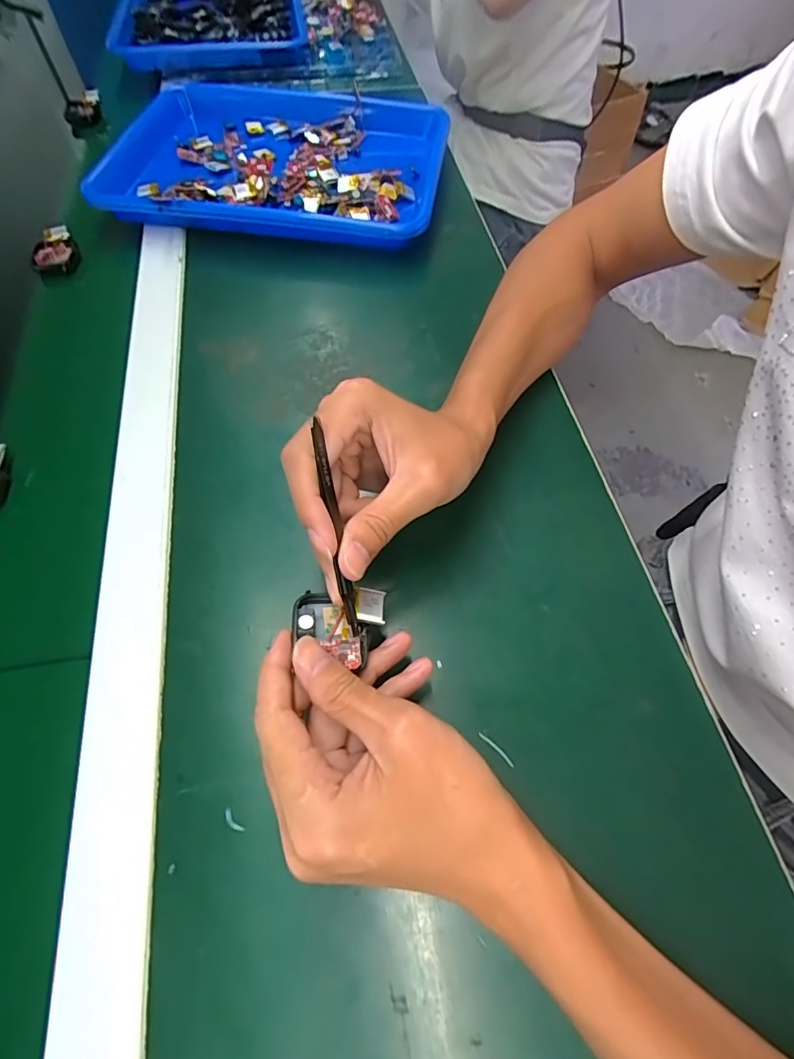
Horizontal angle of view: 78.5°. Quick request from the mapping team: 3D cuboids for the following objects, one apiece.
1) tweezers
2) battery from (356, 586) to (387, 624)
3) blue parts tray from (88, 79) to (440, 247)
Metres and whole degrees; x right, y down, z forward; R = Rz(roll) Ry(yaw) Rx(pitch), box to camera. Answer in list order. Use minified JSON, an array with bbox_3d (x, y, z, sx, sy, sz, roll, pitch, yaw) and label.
[{"bbox_3d":[-0.029,0.002,0.232,0.007,0.009,0.102,-11,97,-6],"label":"tweezers"},{"bbox_3d":[-0.014,0.039,0.251,0.016,0.004,0.019,12,43,-16],"label":"battery"},{"bbox_3d":[-0.123,-0.401,0.528,0.342,0.040,0.283,7,61,3],"label":"blue parts tray"}]

